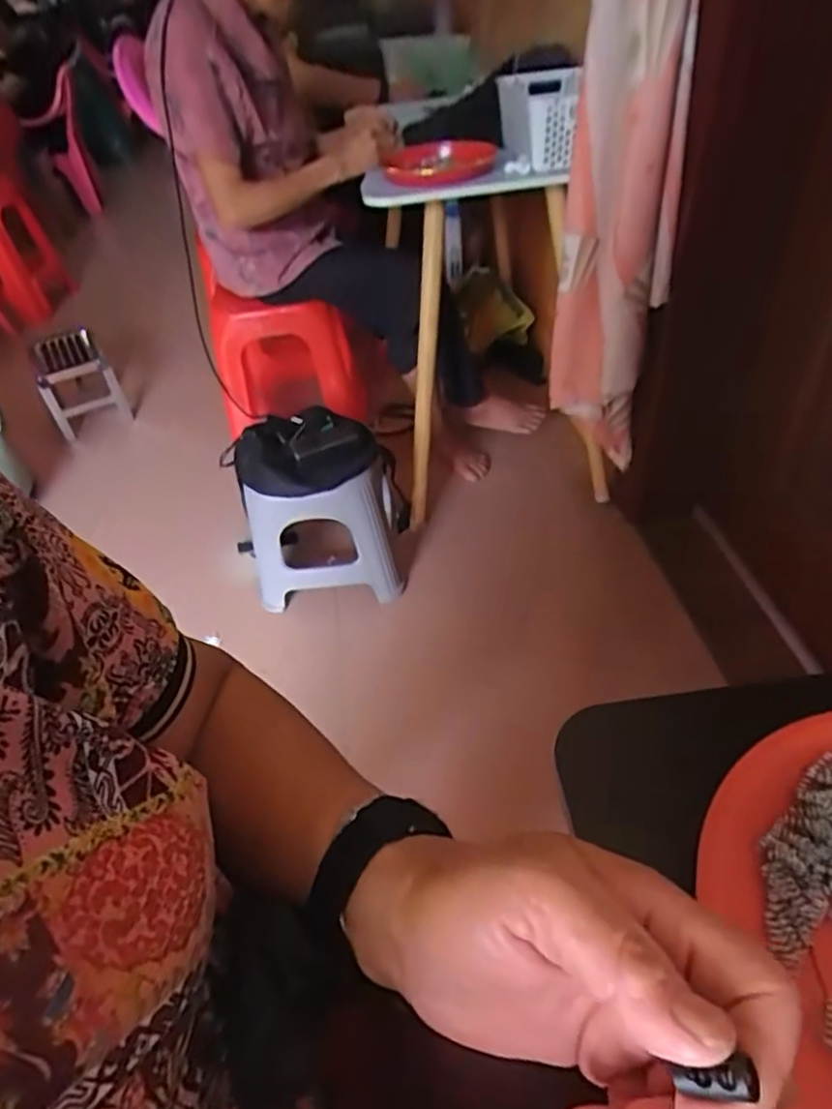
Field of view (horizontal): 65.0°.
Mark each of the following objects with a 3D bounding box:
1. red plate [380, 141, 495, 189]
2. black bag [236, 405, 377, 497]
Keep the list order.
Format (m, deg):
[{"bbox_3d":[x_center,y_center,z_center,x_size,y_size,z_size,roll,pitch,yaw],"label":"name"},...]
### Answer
[{"bbox_3d":[0.038,-0.704,1.175,0.197,0.033,0.201,-3,46,3],"label":"red plate"},{"bbox_3d":[-0.217,-0.200,1.273,0.269,0.091,0.176,-9,46,-3],"label":"black bag"}]

